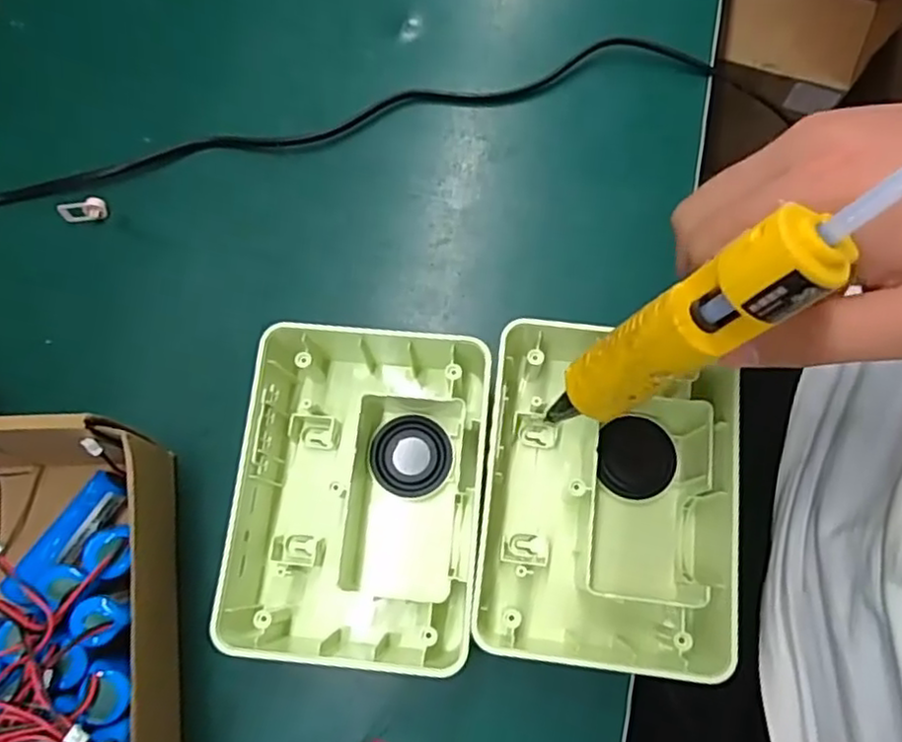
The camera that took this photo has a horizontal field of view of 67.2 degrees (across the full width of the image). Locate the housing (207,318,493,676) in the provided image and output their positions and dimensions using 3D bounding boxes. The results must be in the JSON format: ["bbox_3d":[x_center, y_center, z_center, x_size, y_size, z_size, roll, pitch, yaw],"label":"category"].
[{"bbox_3d":[-0.042,0.054,0.309,0.108,0.047,0.145,5,75,2],"label":"housing"}]

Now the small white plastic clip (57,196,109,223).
[{"bbox_3d":[-0.201,-0.088,0.371,0.023,0.007,0.011,-12,75,-2],"label":"small white plastic clip"}]

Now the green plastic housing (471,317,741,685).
[{"bbox_3d":[0.072,0.056,0.305,0.112,0.048,0.143,7,75,3],"label":"green plastic housing"}]

